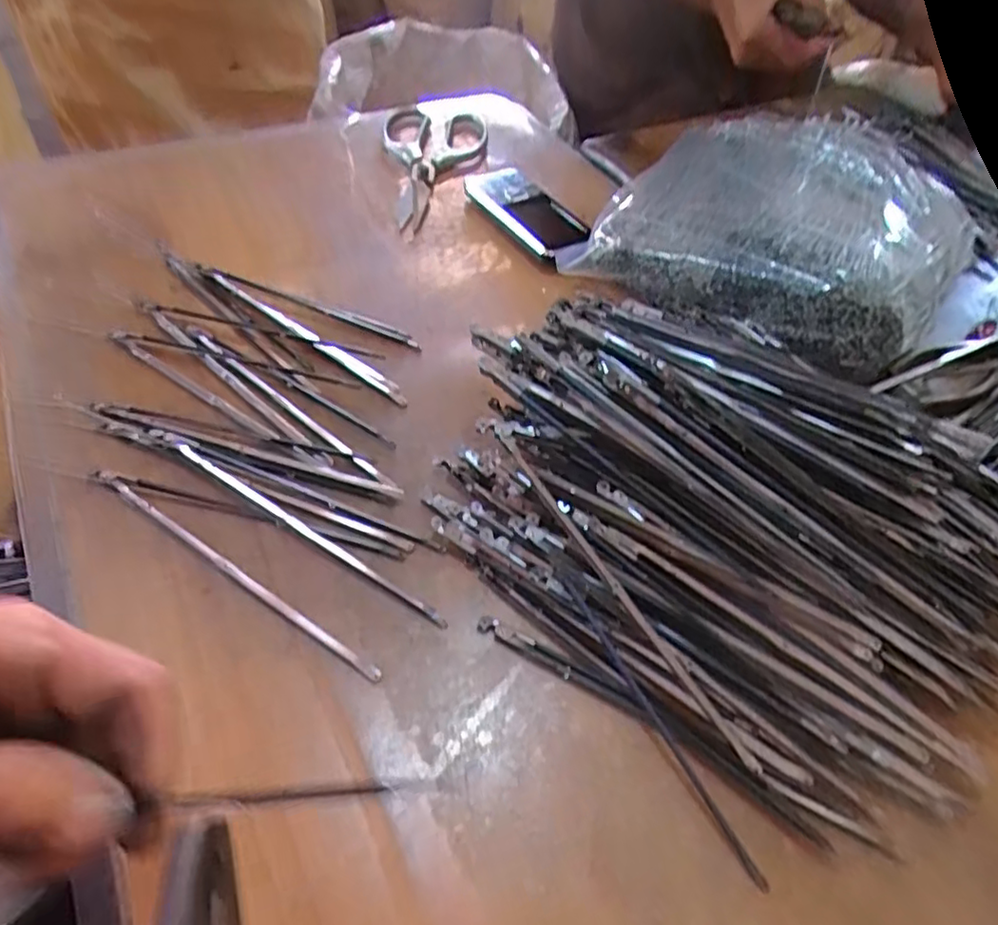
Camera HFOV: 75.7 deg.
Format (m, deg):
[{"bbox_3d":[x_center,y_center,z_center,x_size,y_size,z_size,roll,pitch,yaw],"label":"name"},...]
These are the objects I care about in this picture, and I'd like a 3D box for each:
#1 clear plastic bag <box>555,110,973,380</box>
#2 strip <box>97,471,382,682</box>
[{"bbox_3d":[0.209,-0.177,0.474,0.238,0.061,0.257,28,54,18],"label":"clear plastic bag"},{"bbox_3d":[-0.130,0.050,0.309,0.186,0.007,0.008,30,55,19],"label":"strip"}]

